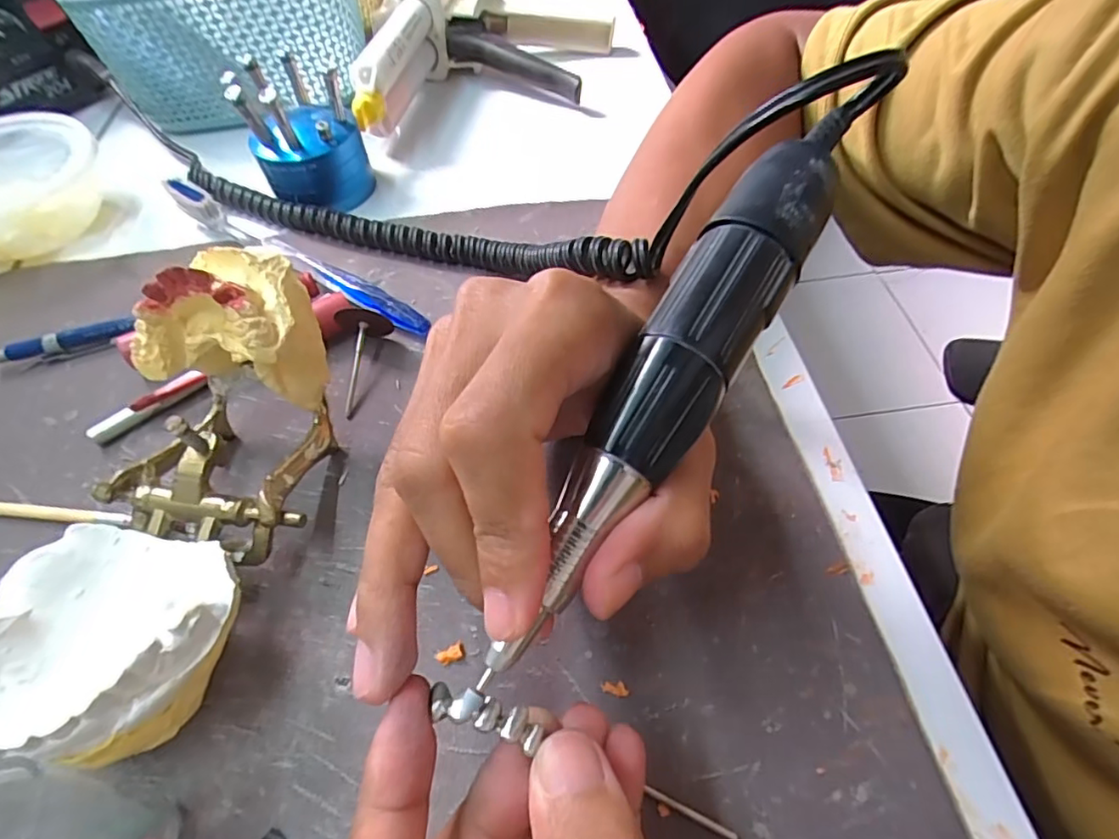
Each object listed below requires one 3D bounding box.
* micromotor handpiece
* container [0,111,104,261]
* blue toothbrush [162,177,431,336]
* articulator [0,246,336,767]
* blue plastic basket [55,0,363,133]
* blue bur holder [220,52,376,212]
[{"bbox_3d":[0.035,-0.023,0.143,0.026,0.022,0.179,29,76,21],"label":"micromotor handpiece"},{"bbox_3d":[-0.308,-0.131,0.324,0.095,0.044,0.103,-33,60,-18],"label":"container"},{"bbox_3d":[-0.137,-0.083,0.291,0.181,0.023,0.011,27,61,21],"label":"blue toothbrush"},{"bbox_3d":[-0.122,0.022,0.184,0.065,0.077,0.148,5,56,7],"label":"articulator"},{"bbox_3d":[-0.217,-0.270,0.392,0.156,0.081,0.122,-12,55,-4],"label":"blue plastic basket"},{"bbox_3d":[-0.142,-0.161,0.316,0.057,0.067,0.054,-25,57,-13],"label":"blue bur holder"}]

